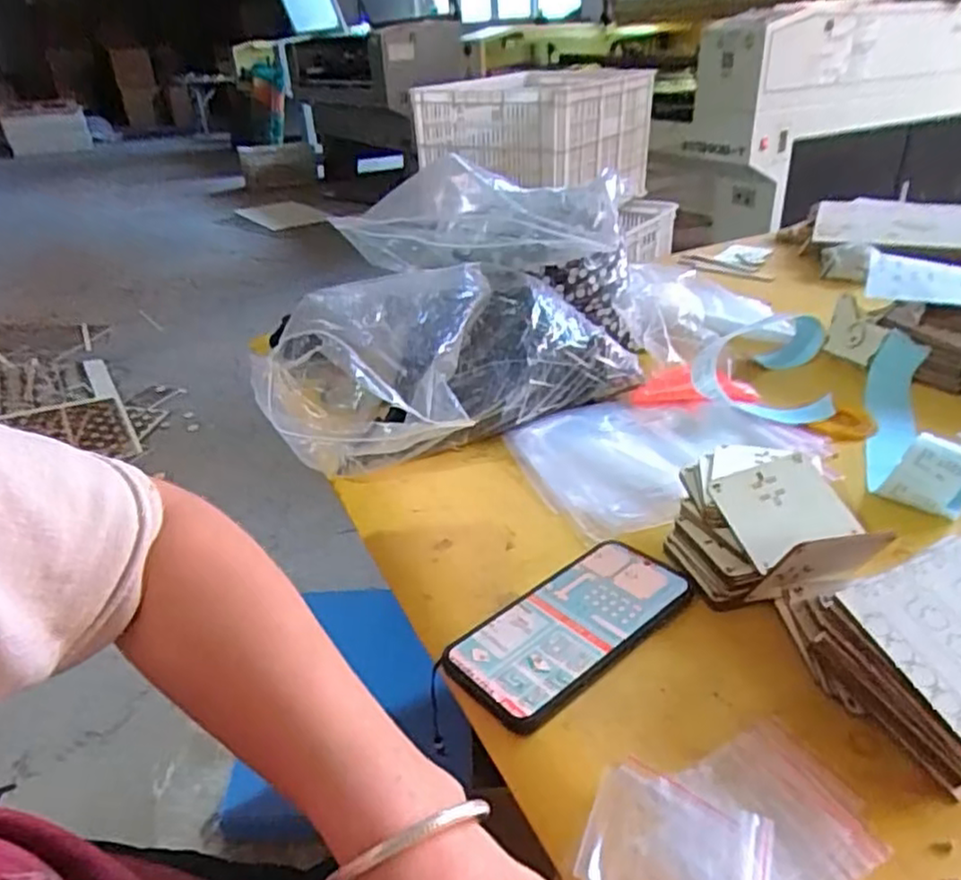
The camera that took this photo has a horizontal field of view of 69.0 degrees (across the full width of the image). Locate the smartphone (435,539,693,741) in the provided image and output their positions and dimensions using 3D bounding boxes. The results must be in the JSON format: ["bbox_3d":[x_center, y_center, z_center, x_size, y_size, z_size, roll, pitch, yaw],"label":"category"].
[{"bbox_3d":[0.059,0.117,0.446,0.162,0.014,0.075,-25,37,-32],"label":"smartphone"}]

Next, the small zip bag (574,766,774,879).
[{"bbox_3d":[0.089,0.186,0.320,0.079,0.010,0.059,10,33,21],"label":"small zip bag"}]

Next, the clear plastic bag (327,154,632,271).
[{"bbox_3d":[-0.002,-0.241,0.752,0.288,0.087,0.150,15,35,28],"label":"clear plastic bag"}]

